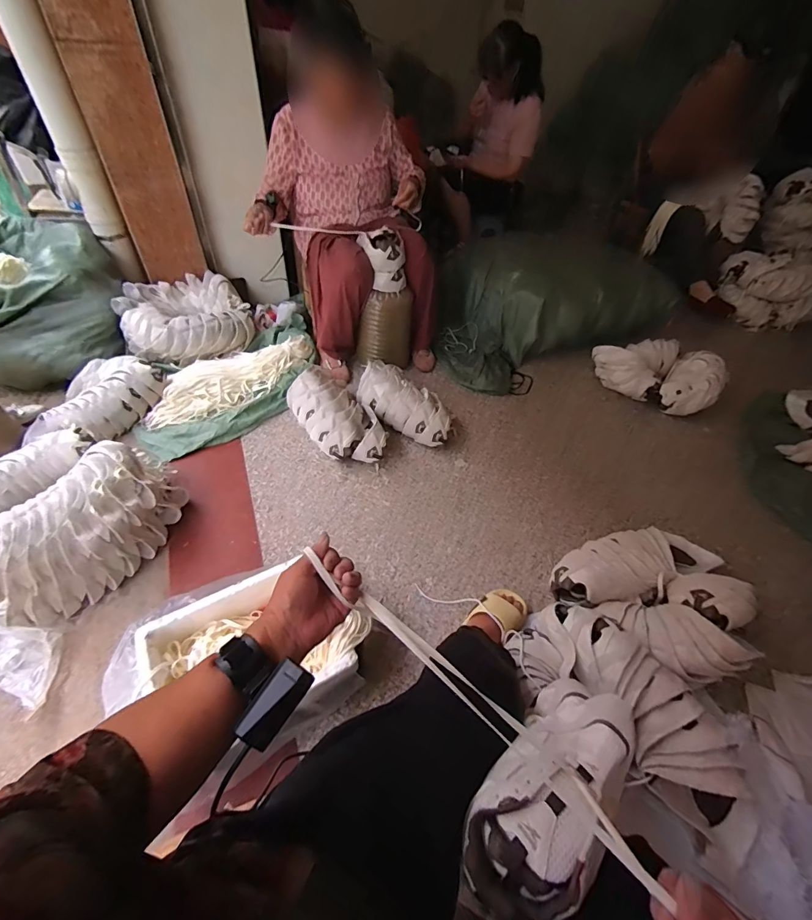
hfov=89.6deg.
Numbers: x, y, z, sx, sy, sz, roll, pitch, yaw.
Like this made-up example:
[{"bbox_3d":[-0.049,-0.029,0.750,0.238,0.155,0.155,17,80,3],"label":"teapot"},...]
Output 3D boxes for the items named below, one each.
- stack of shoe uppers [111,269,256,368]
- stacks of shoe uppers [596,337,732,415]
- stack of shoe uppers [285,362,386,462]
[{"bbox_3d":[-0.849,-0.543,1.595,0.456,0.179,0.369,-20,53,-20],"label":"stack of shoe uppers"},{"bbox_3d":[0.977,-0.346,1.595,0.341,0.142,0.444,-29,57,-26],"label":"stacks of shoe uppers"},{"bbox_3d":[-0.226,-0.140,1.321,0.213,0.134,0.418,-29,57,-26],"label":"stack of shoe uppers"}]

